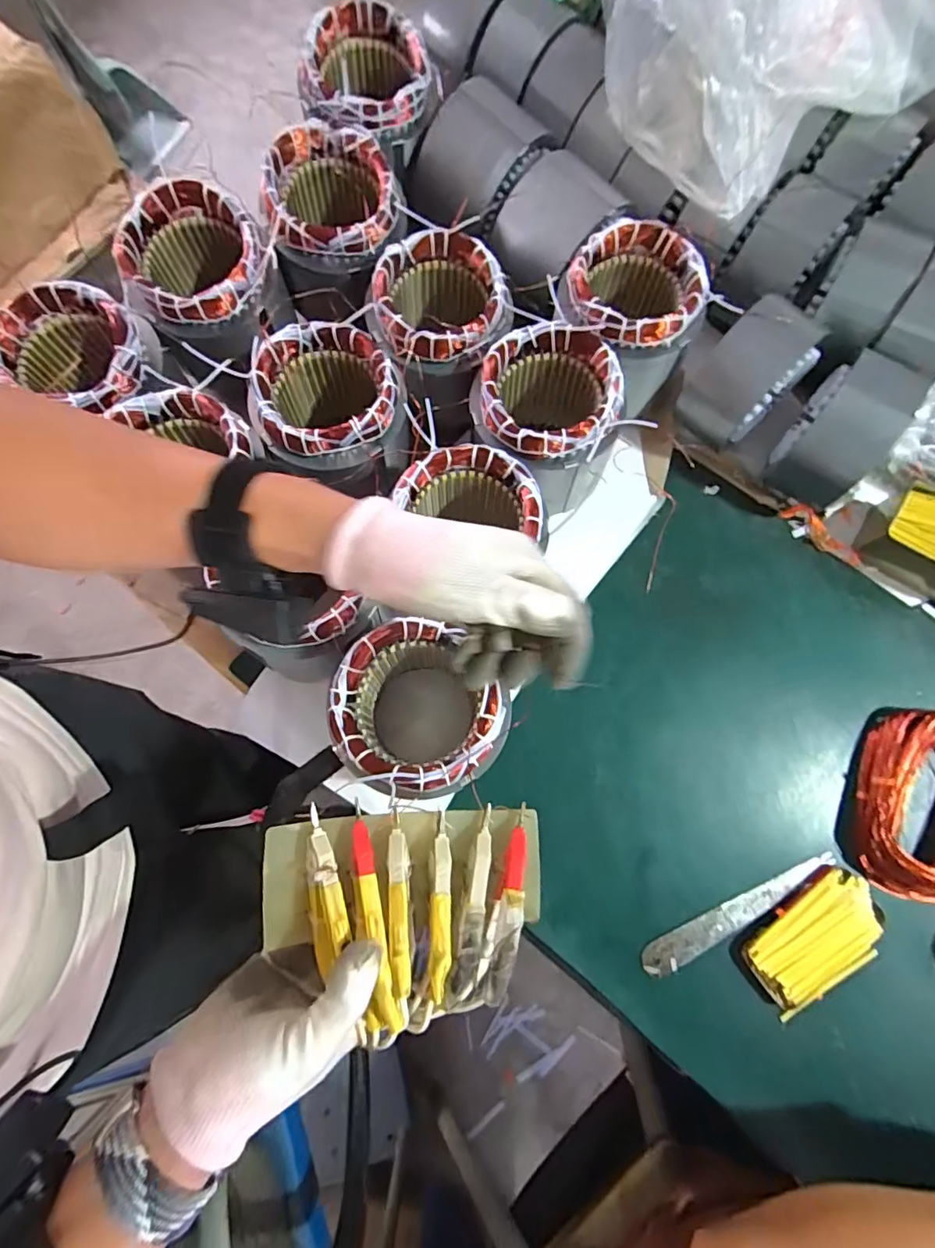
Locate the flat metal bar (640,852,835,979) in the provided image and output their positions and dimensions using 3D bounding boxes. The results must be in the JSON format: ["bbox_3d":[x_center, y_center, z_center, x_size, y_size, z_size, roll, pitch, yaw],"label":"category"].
[{"bbox_3d":[0.278,0.296,0.538,0.222,0.008,0.031,-26,71,-6],"label":"flat metal bar"}]

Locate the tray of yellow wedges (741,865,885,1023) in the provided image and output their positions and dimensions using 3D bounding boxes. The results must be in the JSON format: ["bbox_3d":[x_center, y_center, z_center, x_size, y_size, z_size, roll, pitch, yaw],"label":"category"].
[{"bbox_3d":[0.353,0.320,0.526,0.142,0.021,0.085,-37,81,-6],"label":"tray of yellow wedges"}]

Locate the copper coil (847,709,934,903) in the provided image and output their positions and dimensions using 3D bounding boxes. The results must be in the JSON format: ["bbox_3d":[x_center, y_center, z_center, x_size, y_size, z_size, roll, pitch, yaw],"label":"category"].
[{"bbox_3d":[0.475,0.186,0.545,0.120,0.037,0.192,21,80,5],"label":"copper coil"}]

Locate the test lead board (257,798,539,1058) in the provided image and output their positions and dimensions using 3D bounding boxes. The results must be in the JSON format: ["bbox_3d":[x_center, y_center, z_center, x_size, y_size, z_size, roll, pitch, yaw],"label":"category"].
[{"bbox_3d":[-0.040,0.181,0.323,0.167,0.052,0.124,3,79,2],"label":"test lead board"}]

